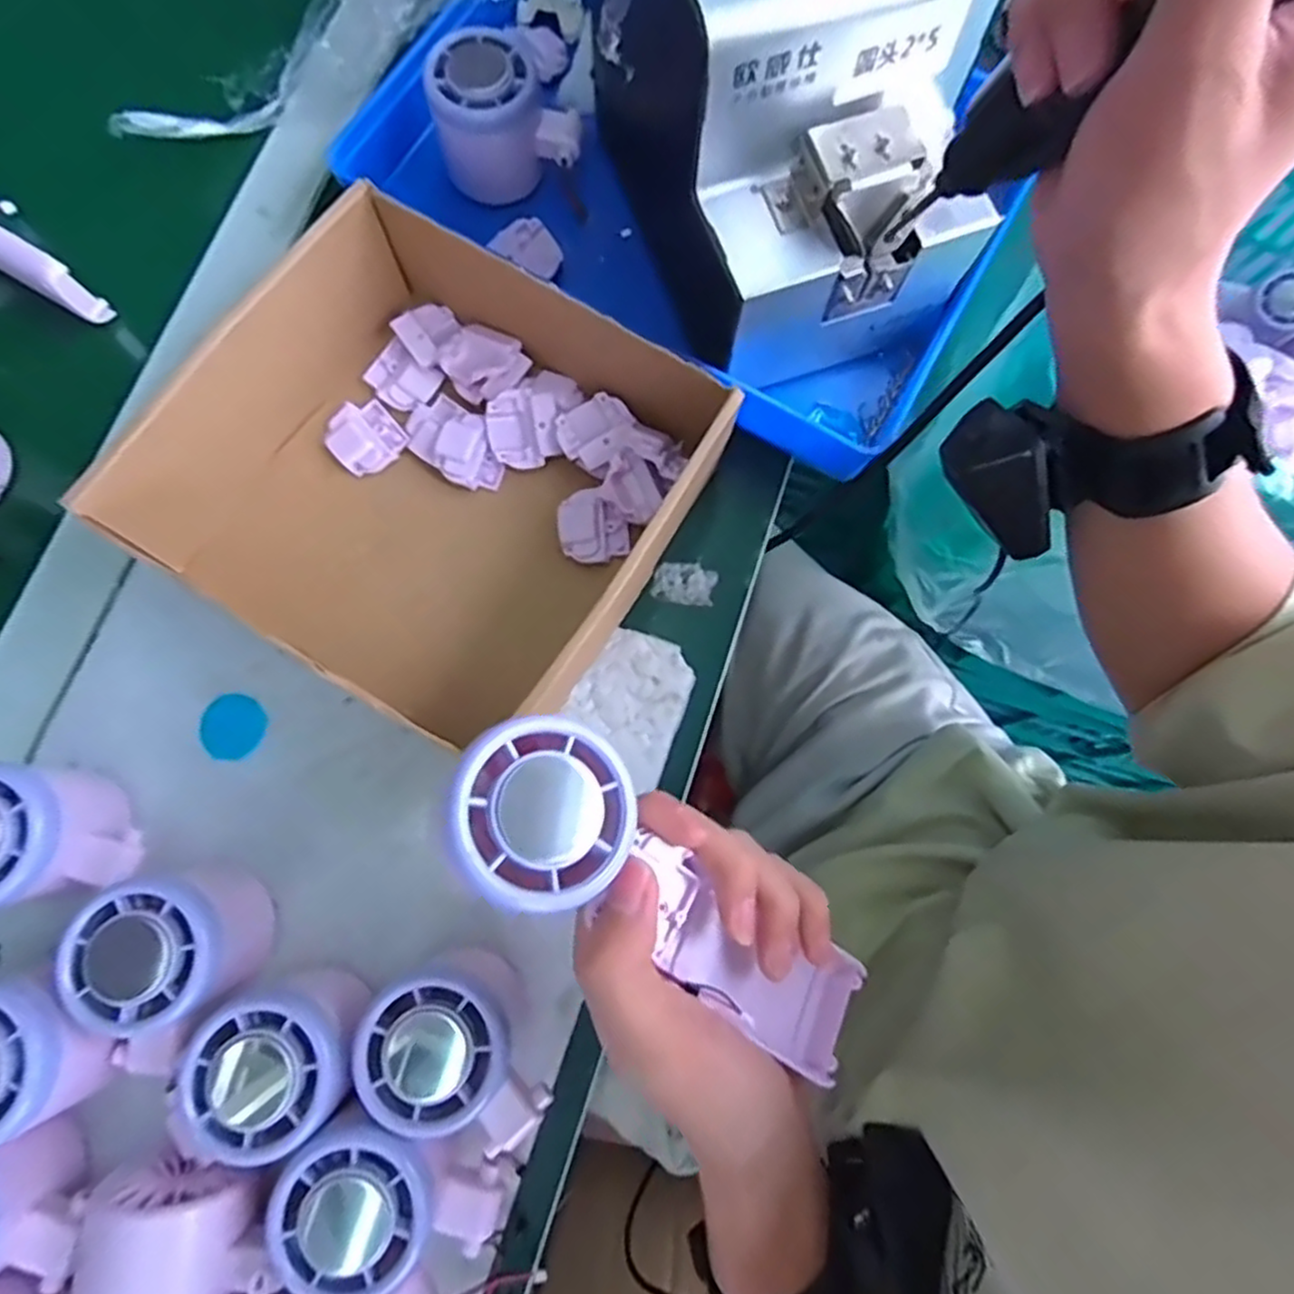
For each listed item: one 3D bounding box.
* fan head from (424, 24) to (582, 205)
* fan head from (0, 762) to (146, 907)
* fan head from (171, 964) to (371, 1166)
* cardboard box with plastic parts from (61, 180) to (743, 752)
[{"bbox_3d":[-0.072,-0.273,0.367,0.073,0.049,0.056,-4,79,-2],"label":"fan head"},{"bbox_3d":[-0.245,0.074,0.288,0.065,0.052,0.053,-12,79,-3],"label":"fan head"},{"bbox_3d":[-0.138,0.156,0.276,0.054,0.051,0.054,0,79,-1],"label":"fan head"},{"bbox_3d":[-0.106,-0.084,0.329,0.233,0.052,0.204,32,80,5],"label":"cardboard box with plastic parts"}]

